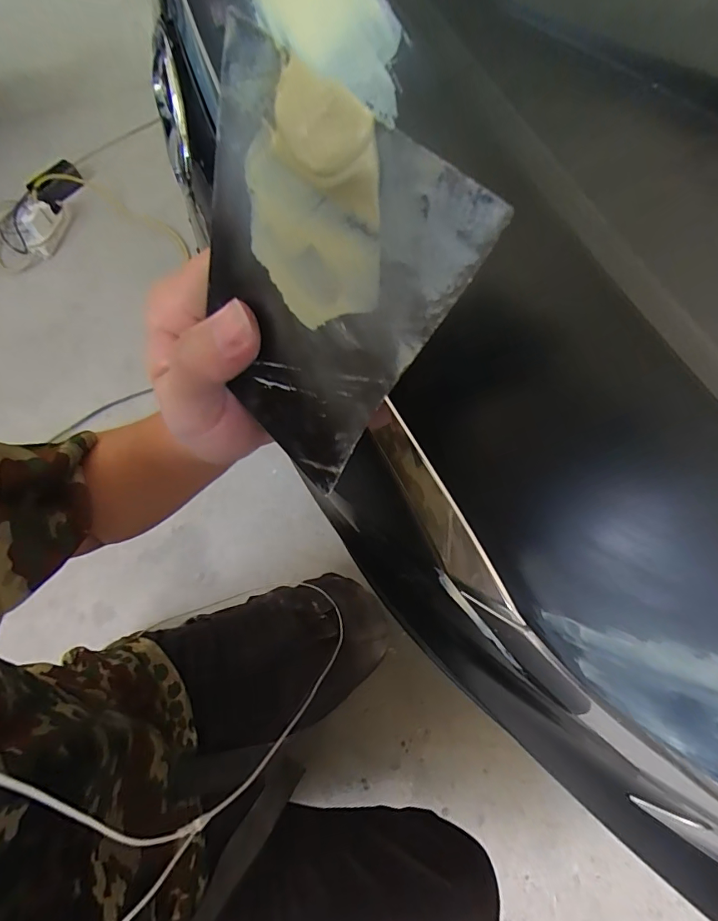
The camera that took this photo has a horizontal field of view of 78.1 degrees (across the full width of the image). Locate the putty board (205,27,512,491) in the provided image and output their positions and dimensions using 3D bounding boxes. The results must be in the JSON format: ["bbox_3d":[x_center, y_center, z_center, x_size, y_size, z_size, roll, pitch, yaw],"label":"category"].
[{"bbox_3d":[-0.020,-0.042,0.139,0.072,0.119,0.007,37,53,2],"label":"putty board"}]

